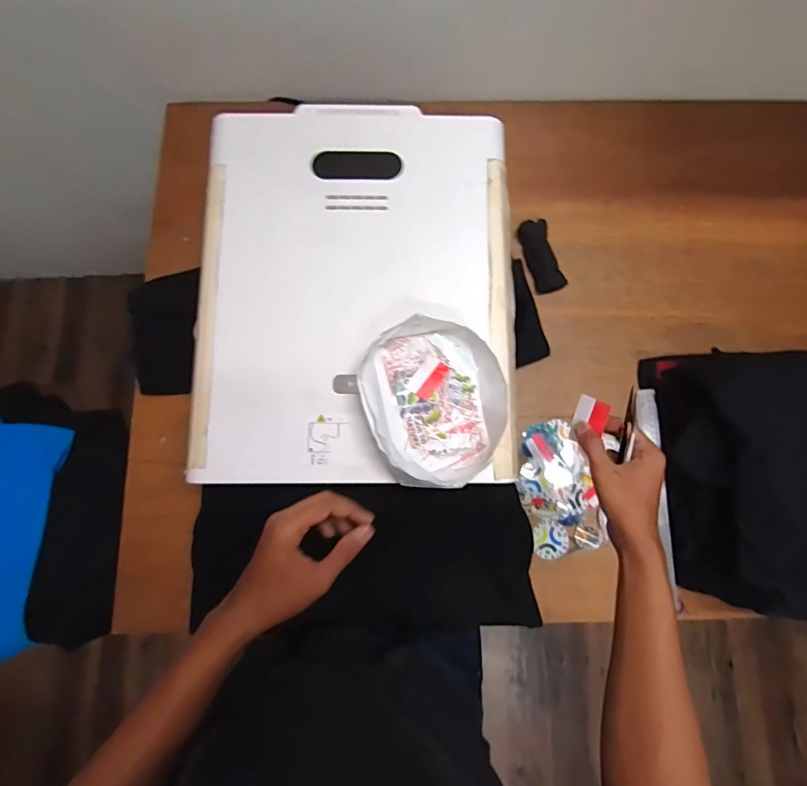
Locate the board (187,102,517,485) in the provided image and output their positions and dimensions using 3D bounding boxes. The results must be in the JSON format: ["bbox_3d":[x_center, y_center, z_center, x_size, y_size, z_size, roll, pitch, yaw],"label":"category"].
[{"bbox_3d":[-0.058,-0.144,0.597,0.396,0.024,0.507,0,79,-1],"label":"board"}]

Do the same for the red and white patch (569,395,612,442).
[{"bbox_3d":[0.204,0.030,0.507,0.035,0.004,0.050,21,102,37],"label":"red and white patch"}]

